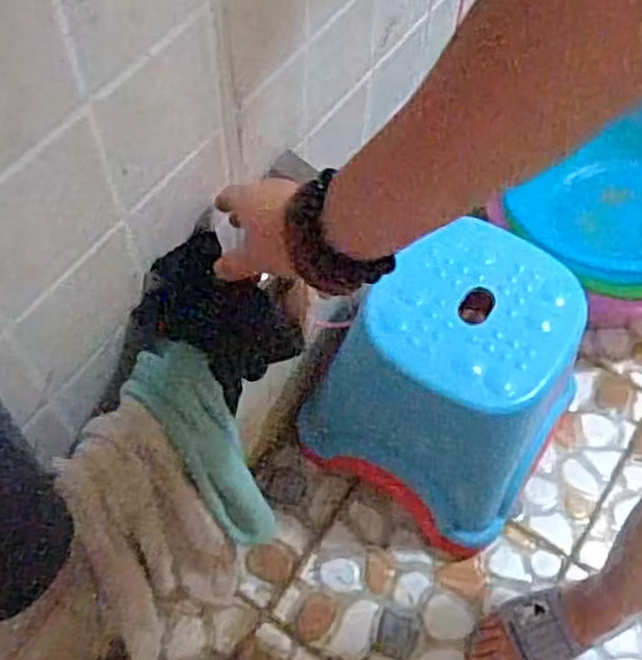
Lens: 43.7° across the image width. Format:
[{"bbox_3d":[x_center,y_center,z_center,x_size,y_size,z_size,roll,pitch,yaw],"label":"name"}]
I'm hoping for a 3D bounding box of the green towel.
[{"bbox_3d":[-0.089,0.104,0.646,0.065,0.261,0.105,-40,71,-22],"label":"green towel"}]

